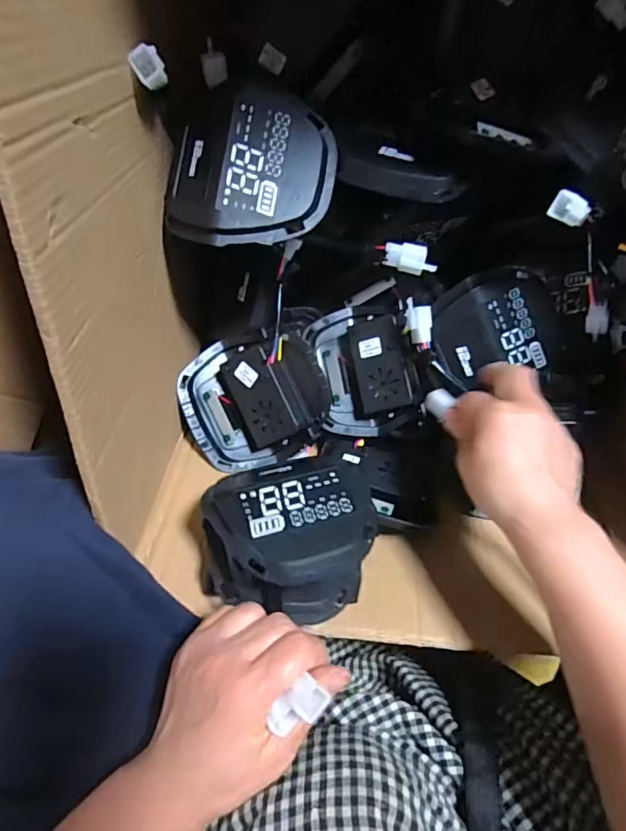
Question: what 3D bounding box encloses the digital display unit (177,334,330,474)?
[{"bbox_3d":[-0.055,-0.015,0.491,0.136,0.044,0.121,-13,84,1],"label":"digital display unit"}]

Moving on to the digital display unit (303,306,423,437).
[{"bbox_3d":[0.048,-0.044,0.502,0.094,0.038,0.129,-14,84,1],"label":"digital display unit"}]

